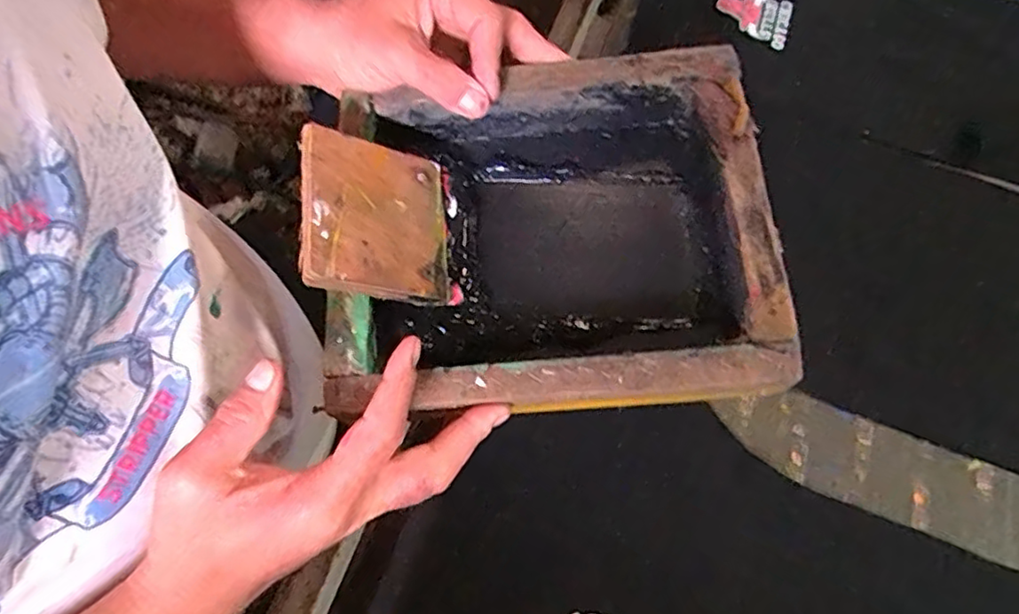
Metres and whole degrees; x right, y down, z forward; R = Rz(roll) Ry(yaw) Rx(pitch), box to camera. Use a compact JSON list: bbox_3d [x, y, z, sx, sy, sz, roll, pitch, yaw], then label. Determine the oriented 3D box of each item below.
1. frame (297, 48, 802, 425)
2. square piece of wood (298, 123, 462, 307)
[{"bbox_3d":[0.018,-0.048,0.393,0.271,0.075,0.219,-2,65,-5],"label":"frame"},{"bbox_3d":[-0.079,-0.055,0.382,0.097,0.010,0.100,8,68,-37],"label":"square piece of wood"}]

